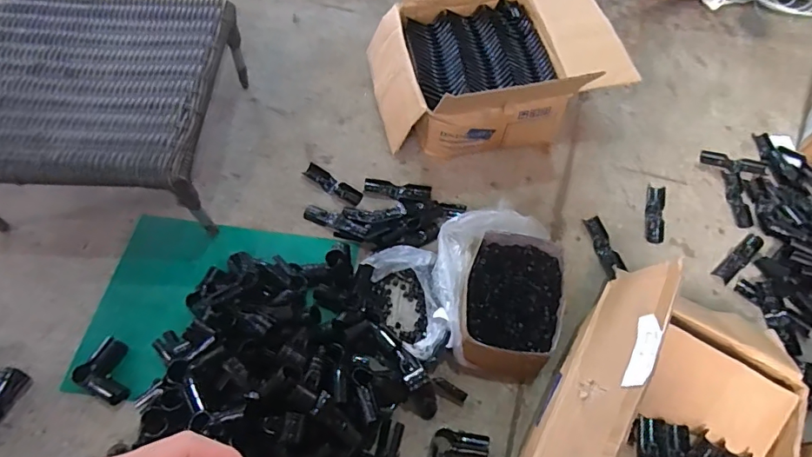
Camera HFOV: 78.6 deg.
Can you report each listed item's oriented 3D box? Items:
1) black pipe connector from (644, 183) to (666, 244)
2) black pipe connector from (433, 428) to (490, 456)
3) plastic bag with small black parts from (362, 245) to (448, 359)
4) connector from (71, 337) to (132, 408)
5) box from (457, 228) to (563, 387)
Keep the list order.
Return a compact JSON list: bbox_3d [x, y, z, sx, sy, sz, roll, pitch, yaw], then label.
[{"bbox_3d":[0.481,-0.031,0.955,0.033,0.014,0.137,15,61,7],"label":"black pipe connector"},{"bbox_3d":[0.076,0.337,0.714,0.085,0.046,0.086,10,61,4],"label":"black pipe connector"},{"bbox_3d":[-0.004,0.122,0.822,0.125,0.052,0.200,-5,61,-5],"label":"plastic bag with small black parts"},{"bbox_3d":[-0.453,0.217,0.762,0.086,0.031,0.083,19,62,9],"label":"connector"},{"bbox_3d":[0.166,0.121,0.801,0.153,0.085,0.214,12,61,5],"label":"box"}]

